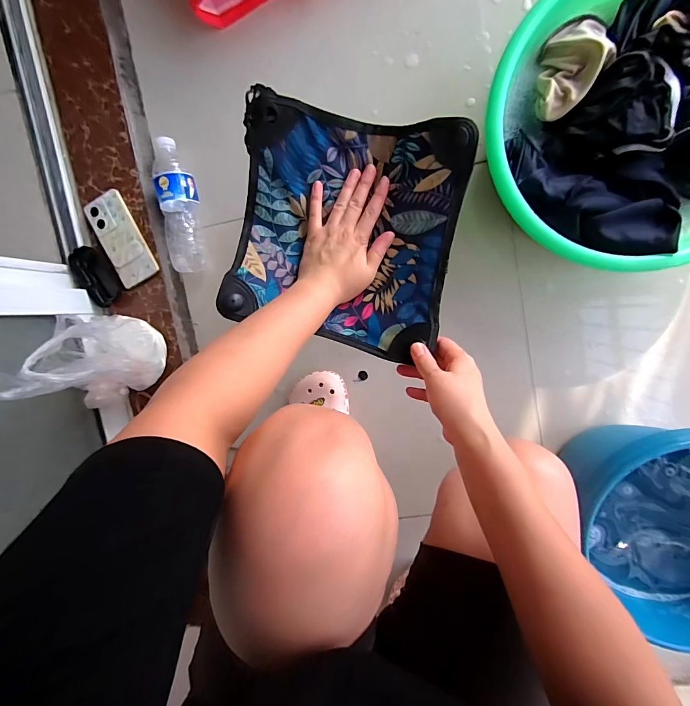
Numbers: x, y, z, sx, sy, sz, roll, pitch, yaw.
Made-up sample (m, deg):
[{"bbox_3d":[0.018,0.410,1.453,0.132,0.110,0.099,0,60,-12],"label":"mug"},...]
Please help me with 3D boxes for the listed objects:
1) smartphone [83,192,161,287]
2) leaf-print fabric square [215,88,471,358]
[{"bbox_3d":[-0.398,-0.203,0.650,0.073,0.009,0.158,-27,94,2],"label":"smartphone"},{"bbox_3d":[-0.004,-0.148,0.446,0.263,0.052,0.265,11,99,3],"label":"leaf-print fabric square"}]

